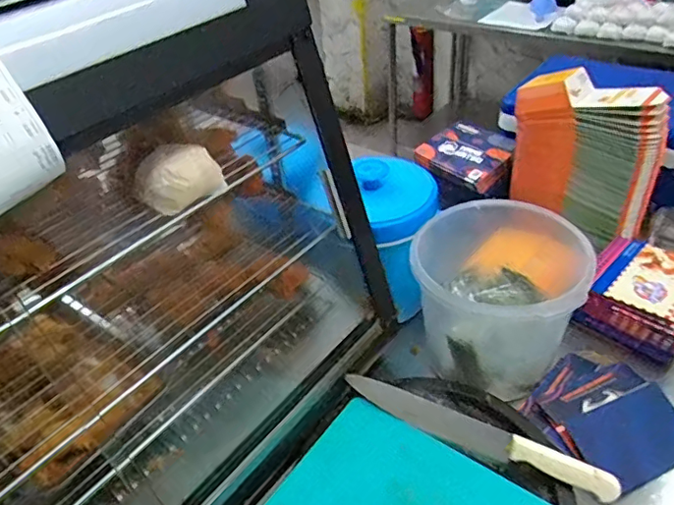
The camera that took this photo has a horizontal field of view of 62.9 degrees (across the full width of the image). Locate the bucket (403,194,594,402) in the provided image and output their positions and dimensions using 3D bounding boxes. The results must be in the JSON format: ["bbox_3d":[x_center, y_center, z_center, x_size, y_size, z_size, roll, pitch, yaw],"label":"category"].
[{"bbox_3d":[0.247,0.065,0.874,0.250,0.196,0.244,-4,39,3],"label":"bucket"}]

